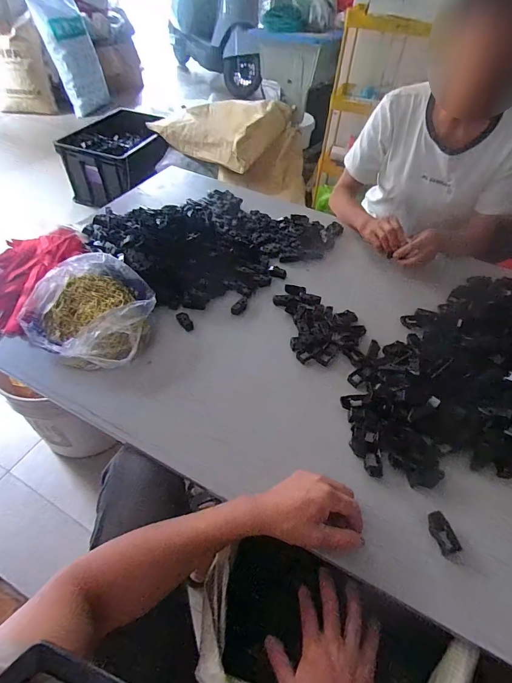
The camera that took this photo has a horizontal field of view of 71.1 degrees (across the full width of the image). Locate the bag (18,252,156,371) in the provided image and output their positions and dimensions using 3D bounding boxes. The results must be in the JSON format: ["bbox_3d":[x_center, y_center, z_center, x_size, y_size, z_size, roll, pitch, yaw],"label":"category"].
[{"bbox_3d":[-0.293,-0.055,0.646,0.217,0.090,0.193,22,51,15],"label":"bag"}]

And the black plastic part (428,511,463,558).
[{"bbox_3d":[0.248,0.256,0.478,0.028,0.014,0.051,-13,51,-14],"label":"black plastic part"}]

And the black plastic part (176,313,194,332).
[{"bbox_3d":[-0.137,-0.038,0.696,0.024,0.014,0.042,-28,56,-25],"label":"black plastic part"}]

